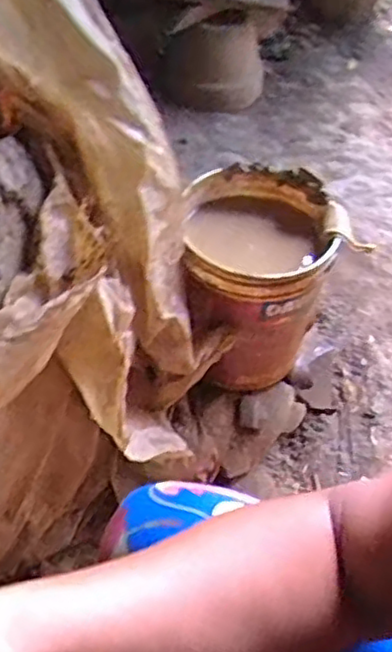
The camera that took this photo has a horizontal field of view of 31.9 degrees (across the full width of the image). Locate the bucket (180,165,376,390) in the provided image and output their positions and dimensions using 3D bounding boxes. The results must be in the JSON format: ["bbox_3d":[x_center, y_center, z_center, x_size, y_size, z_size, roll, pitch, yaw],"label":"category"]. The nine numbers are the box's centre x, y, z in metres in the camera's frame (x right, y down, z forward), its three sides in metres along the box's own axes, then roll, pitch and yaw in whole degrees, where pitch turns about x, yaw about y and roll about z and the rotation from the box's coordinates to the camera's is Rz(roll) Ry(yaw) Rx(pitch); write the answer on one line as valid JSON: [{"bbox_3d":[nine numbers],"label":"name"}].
[{"bbox_3d":[0.064,-0.054,0.777,0.167,0.204,0.159,2,49,-3],"label":"bucket"}]

